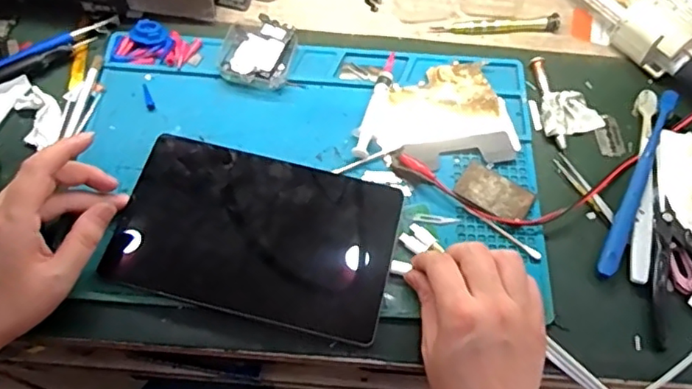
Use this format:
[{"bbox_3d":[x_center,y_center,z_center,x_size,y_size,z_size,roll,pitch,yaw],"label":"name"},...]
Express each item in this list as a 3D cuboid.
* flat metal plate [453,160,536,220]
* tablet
[{"bbox_3d":[0.123,-0.001,0.481,0.060,0.004,0.040,32,66,11],"label":"flat metal plate"},{"bbox_3d":[-0.067,0.030,0.443,0.202,0.008,0.128,12,64,2],"label":"tablet"}]

